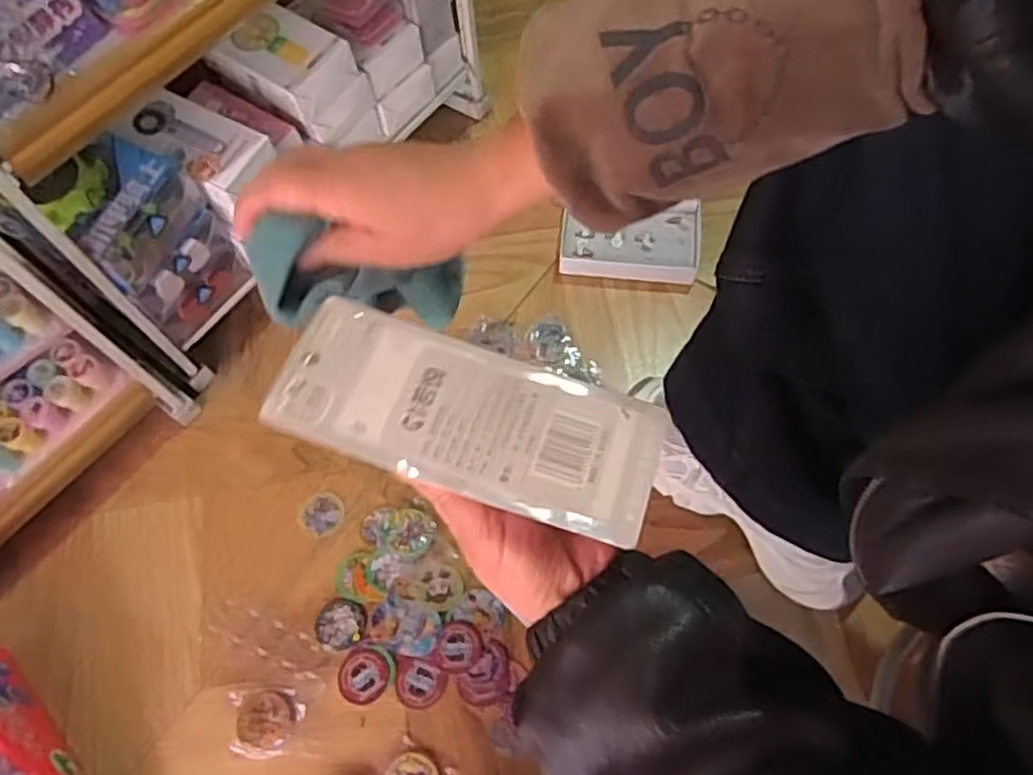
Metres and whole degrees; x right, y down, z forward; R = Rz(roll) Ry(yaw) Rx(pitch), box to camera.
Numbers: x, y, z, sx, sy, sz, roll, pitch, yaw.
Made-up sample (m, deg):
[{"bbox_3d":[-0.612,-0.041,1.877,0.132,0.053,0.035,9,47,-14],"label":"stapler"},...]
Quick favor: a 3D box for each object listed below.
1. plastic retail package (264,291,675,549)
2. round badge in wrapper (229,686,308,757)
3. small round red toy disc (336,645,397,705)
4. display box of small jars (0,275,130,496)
[{"bbox_3d":[-0.022,0.014,0.354,0.181,0.011,0.076,18,66,4],"label":"plastic retail package"},{"bbox_3d":[-0.220,0.295,0.651,0.065,0.008,0.054,-8,64,-1],"label":"round badge in wrapper"},{"bbox_3d":[-0.136,0.260,0.667,0.053,0.004,0.046,-36,68,-14],"label":"small round red toy disc"},{"bbox_3d":[-0.466,0.003,0.653,0.128,0.076,0.173,35,70,17],"label":"display box of small jars"}]

